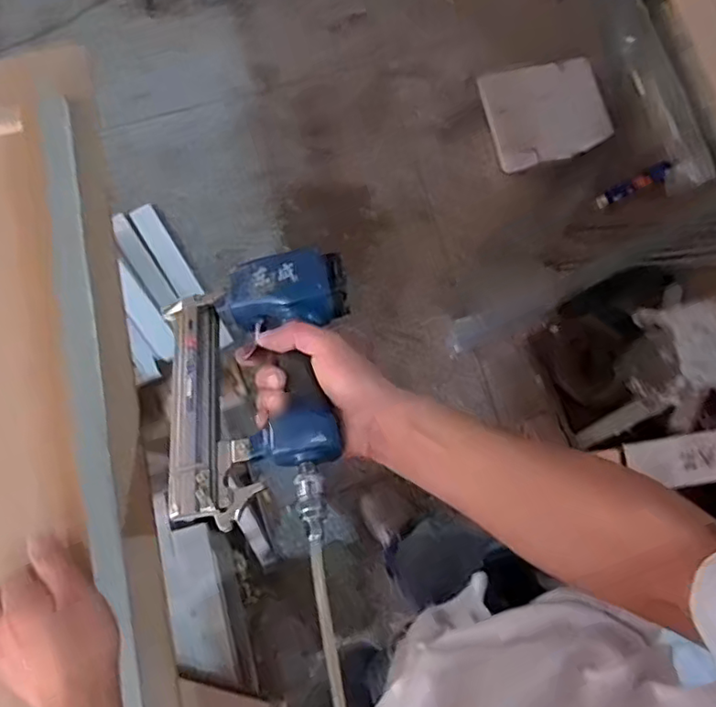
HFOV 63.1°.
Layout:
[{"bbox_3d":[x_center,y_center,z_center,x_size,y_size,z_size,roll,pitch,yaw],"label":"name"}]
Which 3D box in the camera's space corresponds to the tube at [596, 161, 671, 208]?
[{"bbox_3d":[0.760,-0.466,1.615,0.197,0.029,0.042,-26,72,34],"label":"tube"}]

